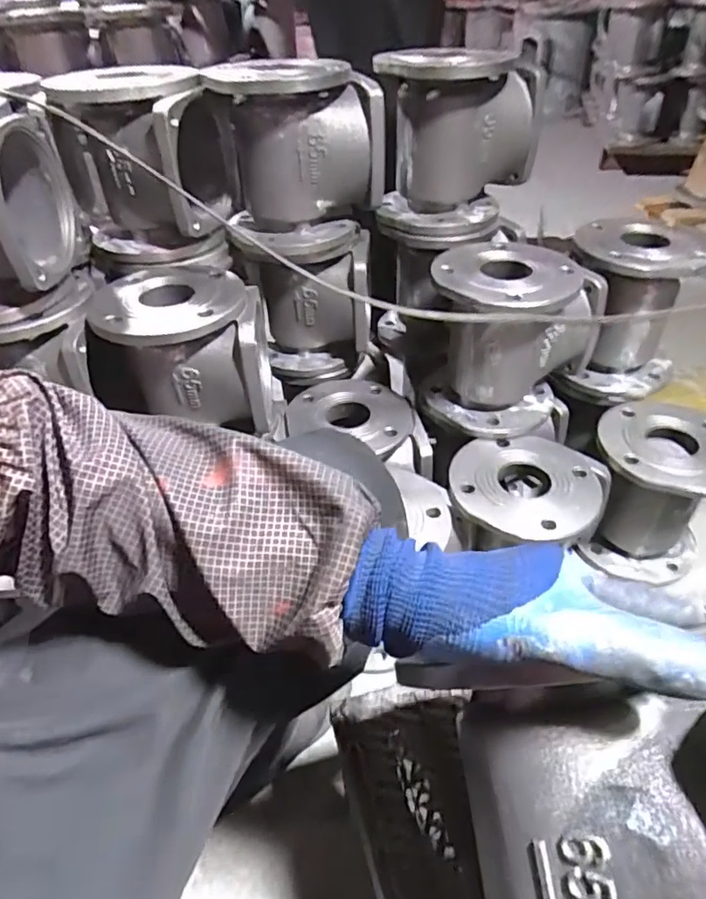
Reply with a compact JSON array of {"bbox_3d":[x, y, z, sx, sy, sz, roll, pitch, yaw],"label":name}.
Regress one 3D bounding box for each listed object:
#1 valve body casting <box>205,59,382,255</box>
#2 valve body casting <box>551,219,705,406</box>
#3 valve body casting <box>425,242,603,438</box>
[{"bbox_3d":[-0.062,-0.382,0.733,0.204,0.214,0.217,-2,42,1],"label":"valve body casting"},{"bbox_3d":[0.383,-0.191,0.792,0.172,0.209,0.159,13,44,17],"label":"valve body casting"},{"bbox_3d":[0.203,-0.139,0.745,0.207,0.207,0.165,16,45,20],"label":"valve body casting"}]

